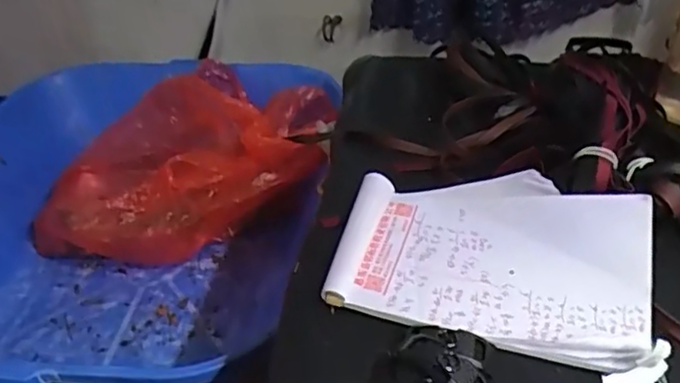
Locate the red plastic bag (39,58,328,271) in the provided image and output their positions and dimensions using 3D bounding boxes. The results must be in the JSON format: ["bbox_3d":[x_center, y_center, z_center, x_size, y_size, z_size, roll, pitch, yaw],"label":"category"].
[{"bbox_3d":[-0.215,-0.067,0.915,0.417,0.197,0.302,-1,37,6],"label":"red plastic bag"}]

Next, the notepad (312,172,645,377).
[{"bbox_3d":[0.107,0.040,0.450,0.218,0.040,0.147,9,39,17],"label":"notepad"}]

